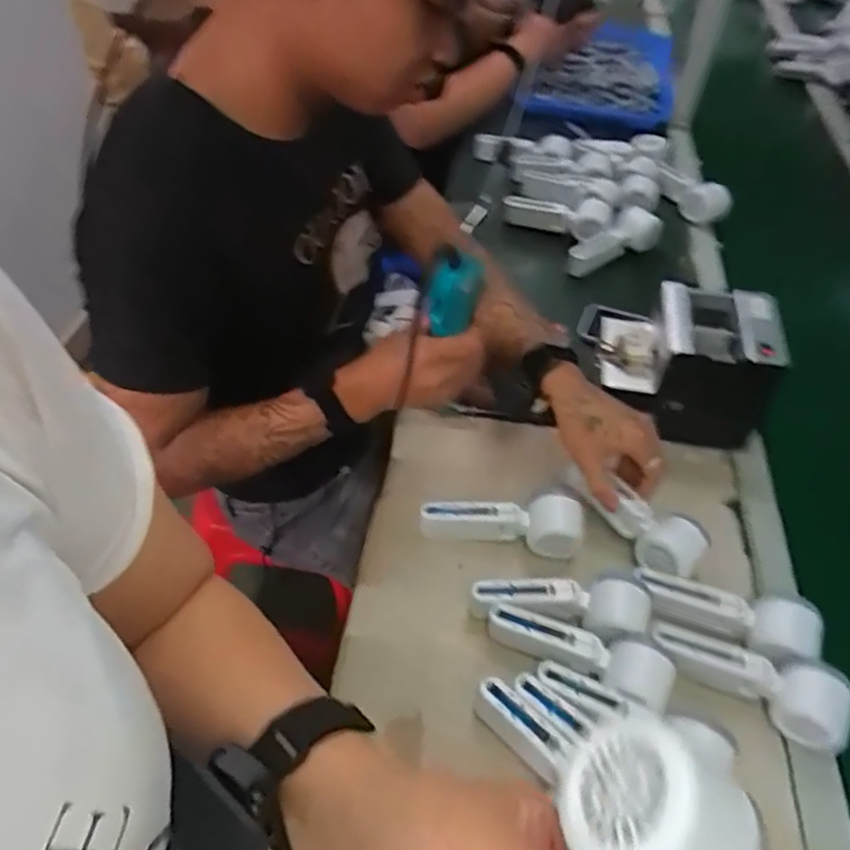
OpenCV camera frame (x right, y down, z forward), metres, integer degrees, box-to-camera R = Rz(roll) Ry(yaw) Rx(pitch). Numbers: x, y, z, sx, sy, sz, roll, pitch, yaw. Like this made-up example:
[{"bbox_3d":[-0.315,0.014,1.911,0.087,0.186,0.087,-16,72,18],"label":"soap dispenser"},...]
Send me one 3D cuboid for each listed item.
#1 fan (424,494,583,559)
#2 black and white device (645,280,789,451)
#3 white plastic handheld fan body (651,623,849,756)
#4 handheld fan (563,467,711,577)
[{"bbox_3d":[0.081,0.097,0.710,0.166,0.046,0.052,11,49,5],"label":"fan"},{"bbox_3d":[0.331,-0.069,0.801,0.127,0.159,0.120,8,49,2],"label":"black and white device"},{"bbox_3d":[0.295,0.228,0.613,0.167,0.056,0.055,18,48,34],"label":"white plastic handheld fan body"},{"bbox_3d":[0.214,0.104,0.709,0.054,0.047,0.160,-34,45,-29],"label":"handheld fan"}]

